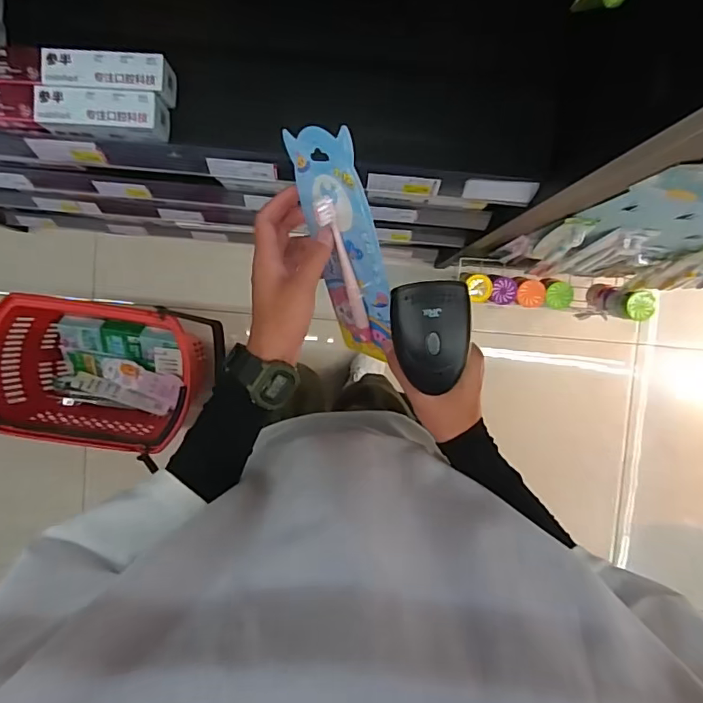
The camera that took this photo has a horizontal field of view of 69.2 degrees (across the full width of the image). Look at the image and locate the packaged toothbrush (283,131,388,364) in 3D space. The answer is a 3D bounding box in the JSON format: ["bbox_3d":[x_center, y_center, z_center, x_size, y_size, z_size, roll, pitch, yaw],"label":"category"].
[{"bbox_3d":[-0.006,-0.076,0.440,0.017,0.084,0.215,-38,130,-29],"label":"packaged toothbrush"}]

